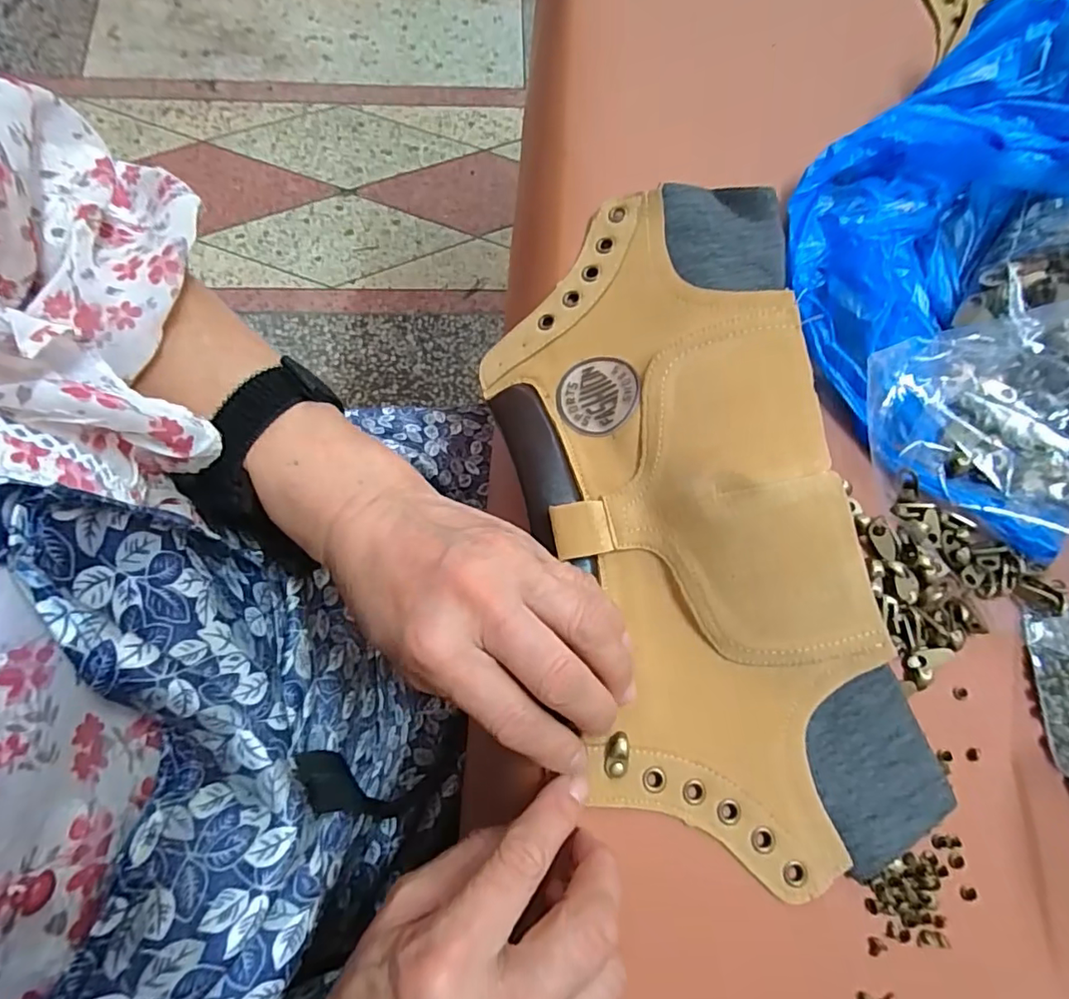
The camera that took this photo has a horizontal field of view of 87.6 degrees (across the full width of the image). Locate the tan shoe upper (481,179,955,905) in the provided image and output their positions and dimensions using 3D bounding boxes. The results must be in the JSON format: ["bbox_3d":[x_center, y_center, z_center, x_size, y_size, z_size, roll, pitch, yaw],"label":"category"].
[{"bbox_3d":[0.068,0.003,0.239,0.136,0.058,0.302,-13,80,-4],"label":"tan shoe upper"}]

